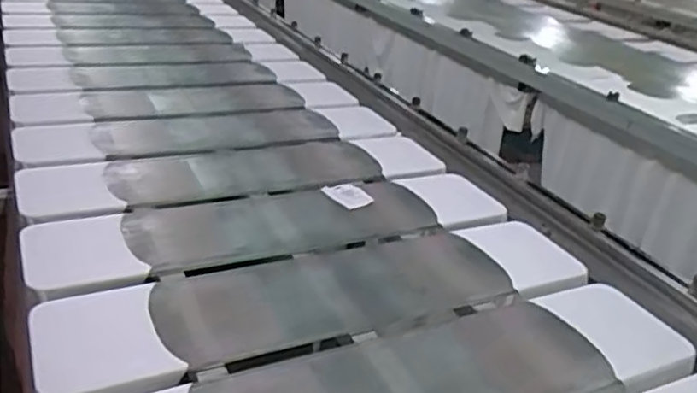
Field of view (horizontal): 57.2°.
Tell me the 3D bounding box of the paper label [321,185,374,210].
[{"bbox_3d":[-0.001,-0.001,1.308,0.079,0.010,0.097,-14,38,-42],"label":"paper label"}]

